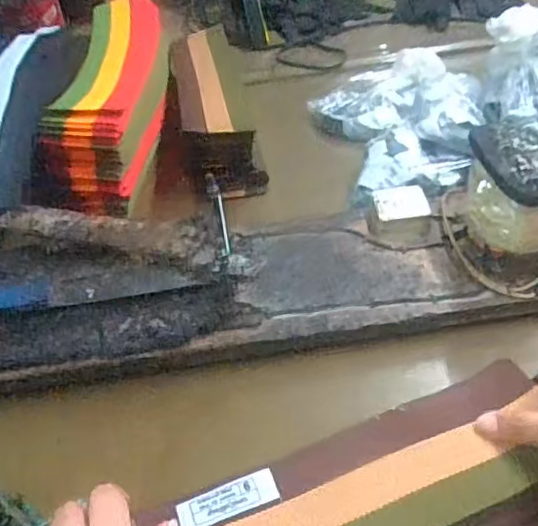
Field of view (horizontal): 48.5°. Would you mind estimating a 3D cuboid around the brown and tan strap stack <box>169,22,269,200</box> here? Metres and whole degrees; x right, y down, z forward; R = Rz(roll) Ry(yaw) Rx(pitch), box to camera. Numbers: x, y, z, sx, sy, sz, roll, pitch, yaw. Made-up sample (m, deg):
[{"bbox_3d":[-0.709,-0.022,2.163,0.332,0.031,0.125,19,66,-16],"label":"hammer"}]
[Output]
[{"bbox_3d":[-0.066,-0.203,0.754,0.090,0.073,0.300,-11,40,-3],"label":"brown and tan strap stack"}]

